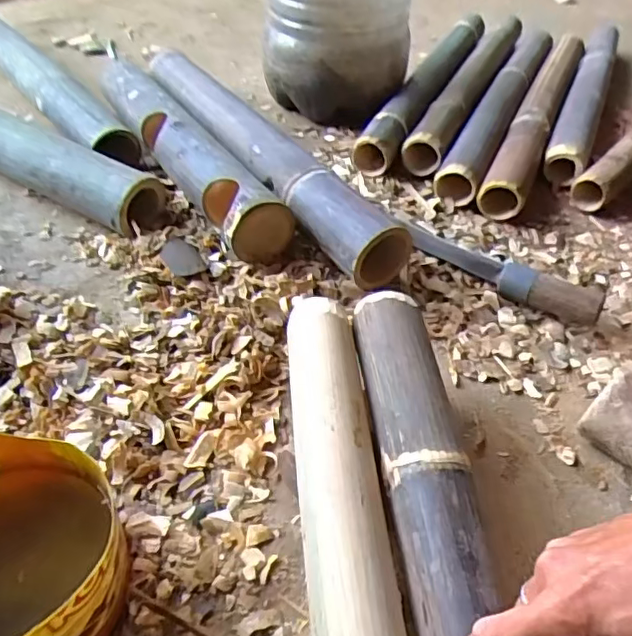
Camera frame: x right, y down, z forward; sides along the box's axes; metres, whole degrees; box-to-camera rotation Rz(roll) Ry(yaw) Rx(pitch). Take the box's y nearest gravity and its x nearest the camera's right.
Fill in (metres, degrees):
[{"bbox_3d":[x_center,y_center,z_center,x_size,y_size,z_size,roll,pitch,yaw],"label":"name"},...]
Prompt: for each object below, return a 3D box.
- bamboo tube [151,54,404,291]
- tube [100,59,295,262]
[{"bbox_3d":[-0.096,-0.240,0.799,0.072,0.090,0.619,-24,52,-25],"label":"bamboo tube"},{"bbox_3d":[-0.185,-0.249,0.805,0.086,0.076,0.522,-24,52,-23],"label":"tube"}]

